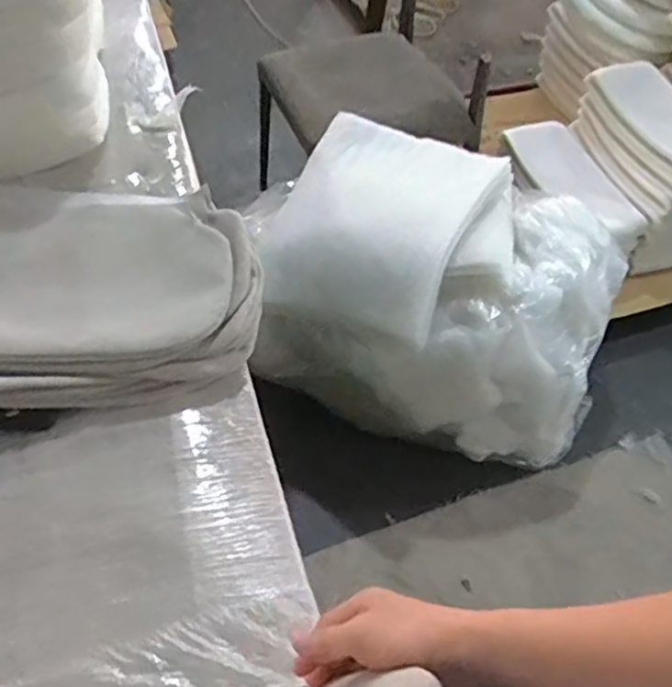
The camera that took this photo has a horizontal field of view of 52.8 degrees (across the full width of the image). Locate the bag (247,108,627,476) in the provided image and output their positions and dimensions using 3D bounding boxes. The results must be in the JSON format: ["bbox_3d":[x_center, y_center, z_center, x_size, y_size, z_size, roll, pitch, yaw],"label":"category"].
[{"bbox_3d":[0.219,-0.113,1.524,0.779,0.445,0.552,24,54,15],"label":"bag"}]

